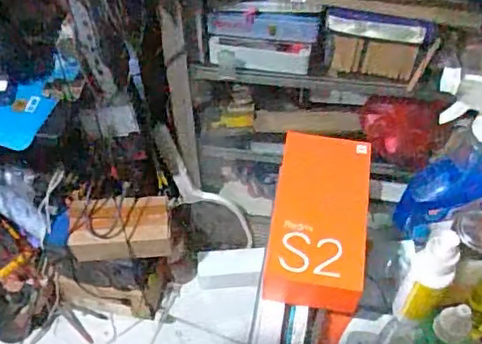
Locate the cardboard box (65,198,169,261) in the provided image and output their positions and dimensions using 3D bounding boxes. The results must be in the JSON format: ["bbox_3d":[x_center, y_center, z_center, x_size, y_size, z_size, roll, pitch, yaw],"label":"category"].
[{"bbox_3d":[-0.253,0.119,1.260,0.215,0.092,0.111,-1,54,1],"label":"cardboard box"}]

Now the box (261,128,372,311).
[{"bbox_3d":[0.077,0.051,0.591,0.092,0.061,0.182,7,55,7],"label":"box"}]

